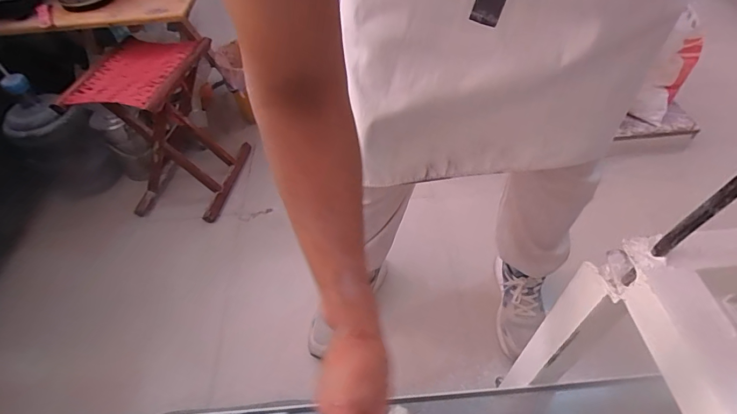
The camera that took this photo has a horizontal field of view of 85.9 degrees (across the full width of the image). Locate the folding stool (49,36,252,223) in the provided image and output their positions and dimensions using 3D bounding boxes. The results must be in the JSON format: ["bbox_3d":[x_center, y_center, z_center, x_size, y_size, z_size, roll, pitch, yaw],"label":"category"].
[{"bbox_3d":[-0.621,-0.247,1.198,0.323,0.419,0.383,2,50,6],"label":"folding stool"}]

